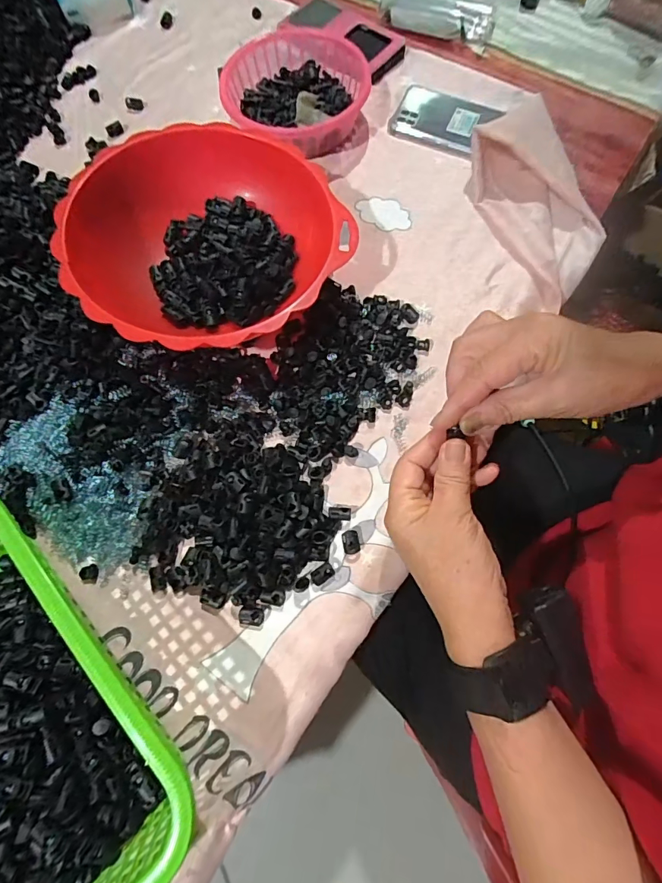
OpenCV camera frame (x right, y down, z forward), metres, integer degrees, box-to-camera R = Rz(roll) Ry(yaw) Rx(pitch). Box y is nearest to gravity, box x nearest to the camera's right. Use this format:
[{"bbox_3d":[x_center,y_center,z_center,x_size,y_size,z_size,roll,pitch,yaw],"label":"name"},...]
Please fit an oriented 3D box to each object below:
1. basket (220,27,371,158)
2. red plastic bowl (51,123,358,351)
[{"bbox_3d":[-0.041,-0.415,0.516,0.168,0.046,0.190,6,72,4],"label":"basket"},{"bbox_3d":[-0.118,-0.183,0.420,0.241,0.093,0.231,-1,72,2],"label":"red plastic bowl"}]

